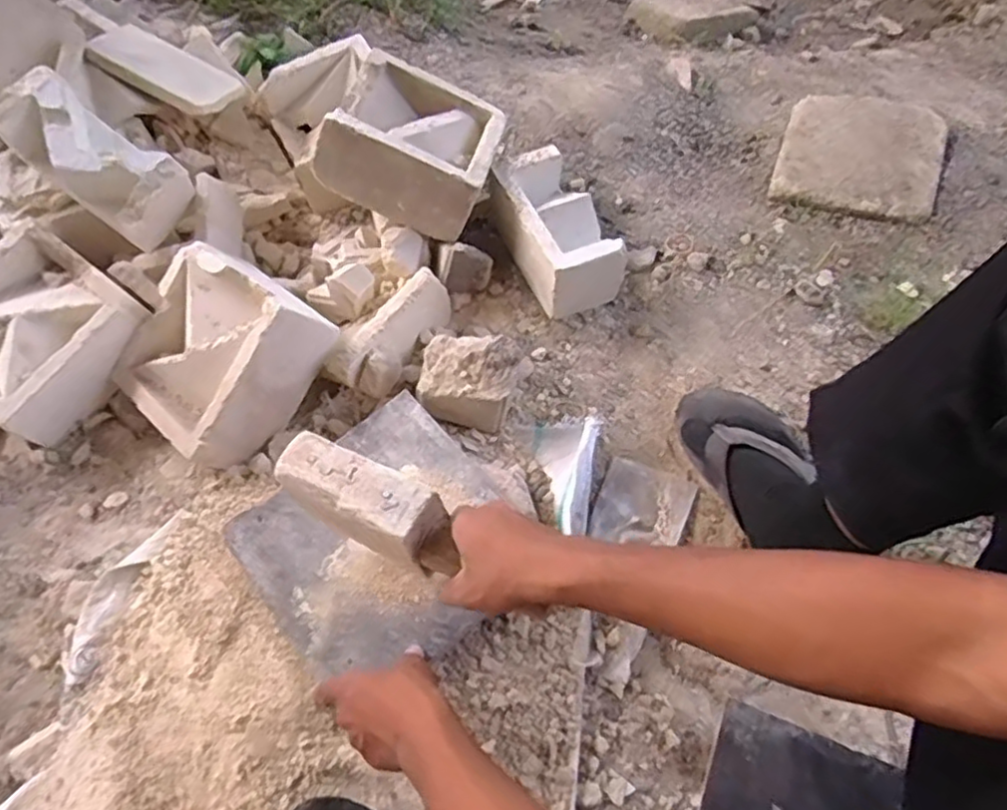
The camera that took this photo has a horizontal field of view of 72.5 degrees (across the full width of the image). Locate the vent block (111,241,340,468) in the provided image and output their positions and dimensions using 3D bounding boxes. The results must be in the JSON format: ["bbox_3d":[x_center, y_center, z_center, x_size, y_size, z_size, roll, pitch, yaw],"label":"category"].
[{"bbox_3d":[-0.332,-0.060,0.815,0.209,0.103,0.203,35,94,30],"label":"vent block"}]

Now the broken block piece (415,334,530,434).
[{"bbox_3d":[-0.034,-0.027,0.781,0.118,0.103,0.064,13,63,9],"label":"broken block piece"}]

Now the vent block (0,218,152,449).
[{"bbox_3d":[-0.565,-0.087,0.838,0.211,0.094,0.204,34,68,19],"label":"vent block"}]

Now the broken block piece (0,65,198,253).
[{"bbox_3d":[-0.497,-0.299,0.851,0.216,0.110,0.102,37,67,-8],"label":"broken block piece"}]

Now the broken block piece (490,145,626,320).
[{"bbox_3d":[0.067,-0.229,0.895,0.105,0.089,0.196,-24,63,-10],"label":"broken block piece"}]

